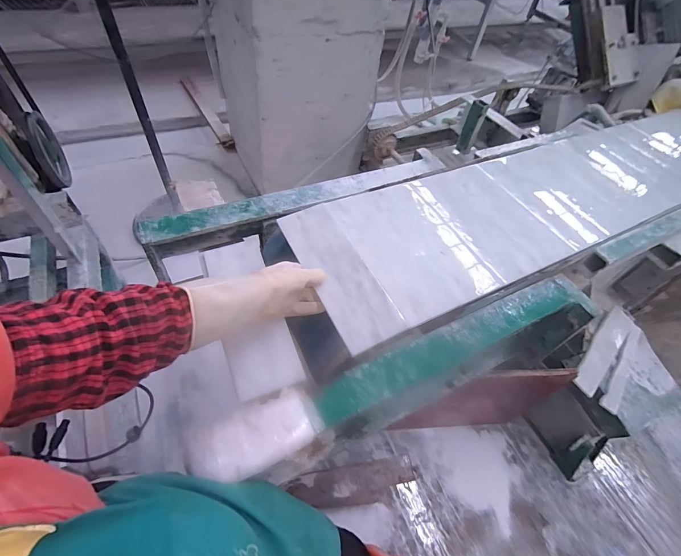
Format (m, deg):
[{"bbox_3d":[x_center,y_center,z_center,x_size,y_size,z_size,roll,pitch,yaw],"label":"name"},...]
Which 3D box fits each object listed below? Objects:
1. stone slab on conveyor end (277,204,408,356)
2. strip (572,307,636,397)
[{"bbox_3d":[-0.008,-0.015,0.595,0.099,0.019,0.299,-21,60,-19],"label":"stone slab on conveyor end"},{"bbox_3d":[0.744,0.201,0.964,0.302,0.011,0.079,-38,83,-24],"label":"strip"}]

